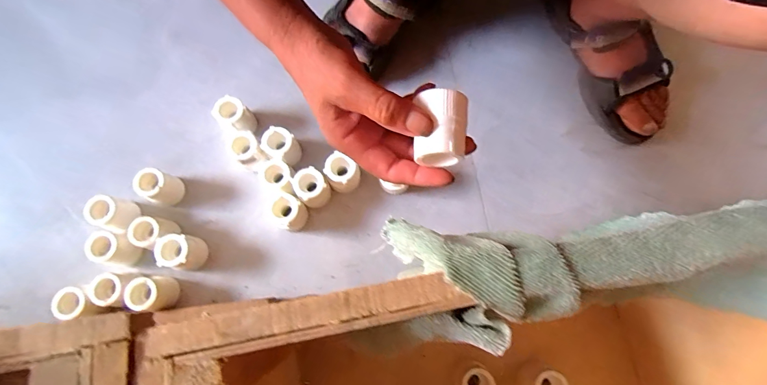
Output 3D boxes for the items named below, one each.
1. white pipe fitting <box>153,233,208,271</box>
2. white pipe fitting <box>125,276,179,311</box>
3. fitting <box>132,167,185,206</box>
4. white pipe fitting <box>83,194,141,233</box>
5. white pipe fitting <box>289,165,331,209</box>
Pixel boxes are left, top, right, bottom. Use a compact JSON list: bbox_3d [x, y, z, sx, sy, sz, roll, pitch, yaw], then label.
[{"bbox_3d":[-0.235,0.070,0.424,0.034,0.047,0.038,1,75,1],"label":"white pipe fitting"},{"bbox_3d":[-0.259,0.114,0.412,0.031,0.049,0.036,-8,75,-1],"label":"white pipe fitting"},{"bbox_3d":[-0.271,-0.006,0.445,0.039,0.051,0.038,0,75,1],"label":"fitting"},{"bbox_3d":[-0.321,0.026,0.435,0.041,0.044,0.037,18,76,6],"label":"white pipe fitting"},{"bbox_3d":[-0.087,-0.004,0.446,0.035,0.050,0.035,-43,78,-10],"label":"white pipe fitting"}]

